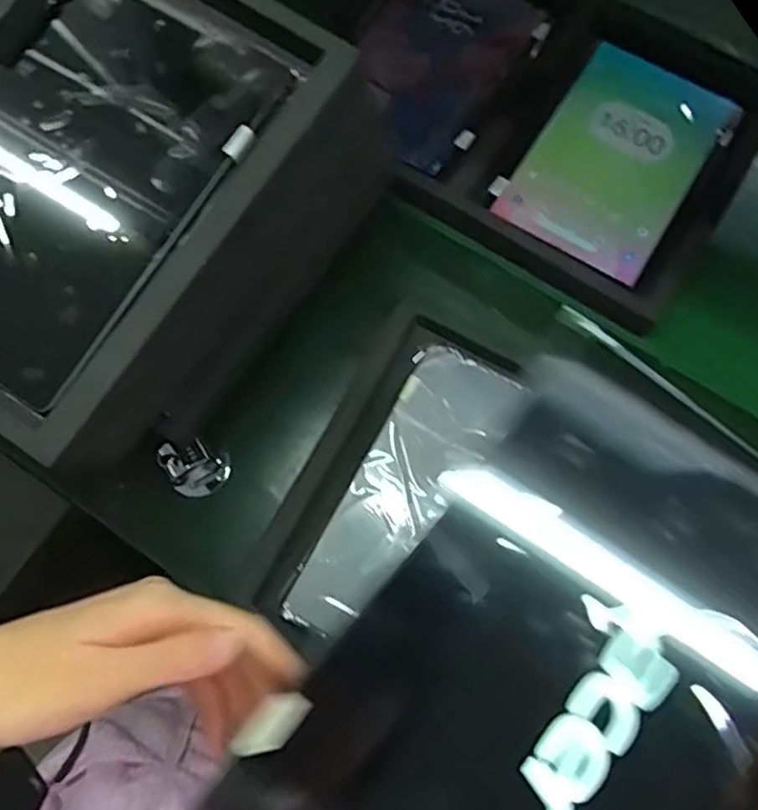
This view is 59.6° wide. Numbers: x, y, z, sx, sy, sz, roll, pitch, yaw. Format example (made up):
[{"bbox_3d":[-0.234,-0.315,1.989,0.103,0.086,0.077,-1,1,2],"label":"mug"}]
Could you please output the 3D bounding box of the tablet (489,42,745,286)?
[{"bbox_3d":[0.236,-0.241,0.647,0.154,0.016,0.243,31,76,9],"label":"tablet"}]

